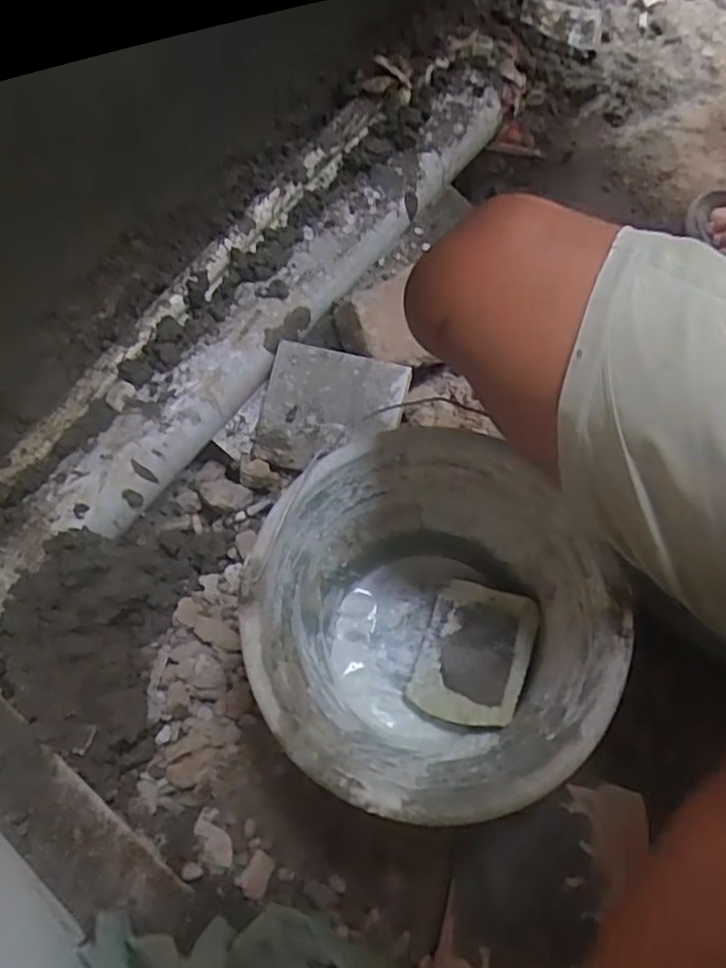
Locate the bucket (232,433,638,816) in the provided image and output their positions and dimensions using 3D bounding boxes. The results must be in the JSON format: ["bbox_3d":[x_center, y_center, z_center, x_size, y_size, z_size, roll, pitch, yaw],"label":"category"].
[{"bbox_3d":[0.039,0.102,0.529,0.232,0.172,0.240,0,71,-1],"label":"bucket"}]

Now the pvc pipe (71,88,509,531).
[{"bbox_3d":[-0.055,-0.197,0.715,0.070,0.062,0.645,36,74,10],"label":"pvc pipe"}]

